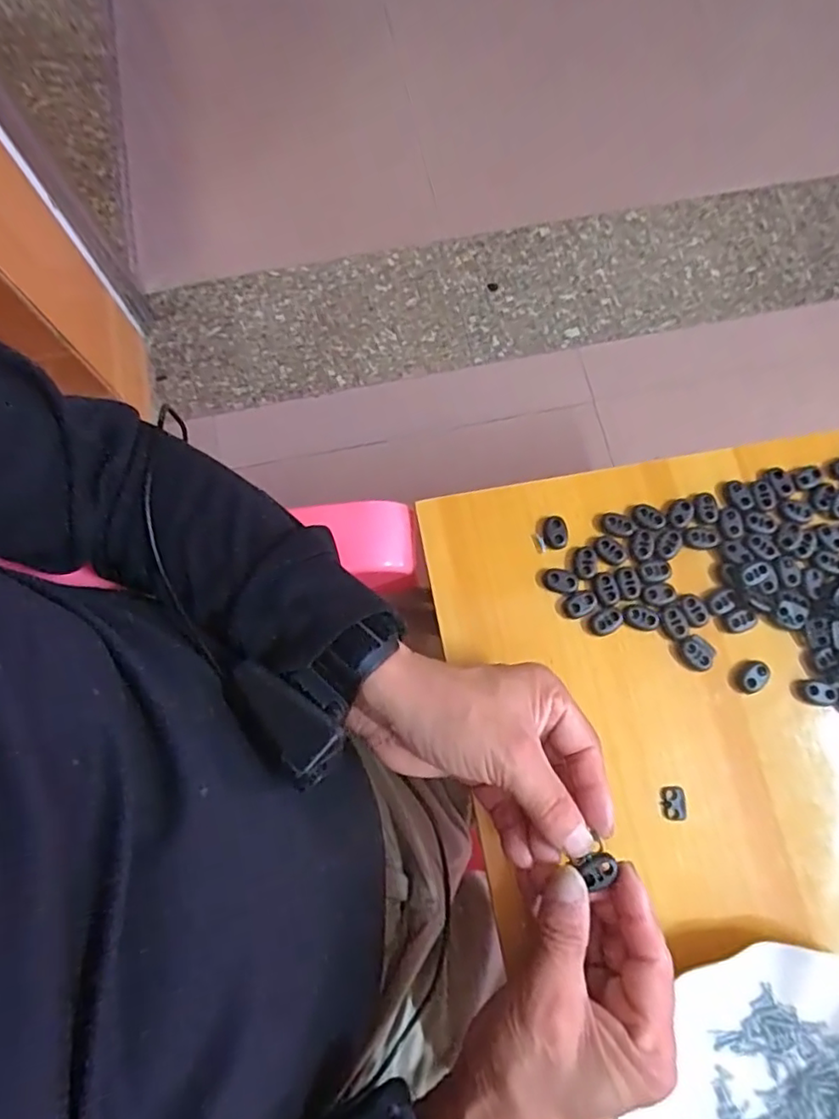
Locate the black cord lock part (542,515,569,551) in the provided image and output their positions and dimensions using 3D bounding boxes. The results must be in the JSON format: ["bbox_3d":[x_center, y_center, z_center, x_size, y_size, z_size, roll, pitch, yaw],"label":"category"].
[{"bbox_3d":[0.088,-0.018,0.391,0.016,0.006,0.022,-1,76,-2],"label":"black cord lock part"}]

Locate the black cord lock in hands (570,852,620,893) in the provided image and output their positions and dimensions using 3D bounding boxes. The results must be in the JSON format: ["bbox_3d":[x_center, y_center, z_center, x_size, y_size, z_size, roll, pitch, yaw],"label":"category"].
[{"bbox_3d":[0.089,0.153,0.297,0.020,0.004,0.014,-24,78,-7],"label":"black cord lock in hands"}]

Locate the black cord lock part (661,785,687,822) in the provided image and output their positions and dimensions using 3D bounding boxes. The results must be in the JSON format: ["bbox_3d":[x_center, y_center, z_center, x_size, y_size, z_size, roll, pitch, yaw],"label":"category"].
[{"bbox_3d":[0.149,0.143,0.354,0.014,0.004,0.019,2,76,-1],"label":"black cord lock part"}]

